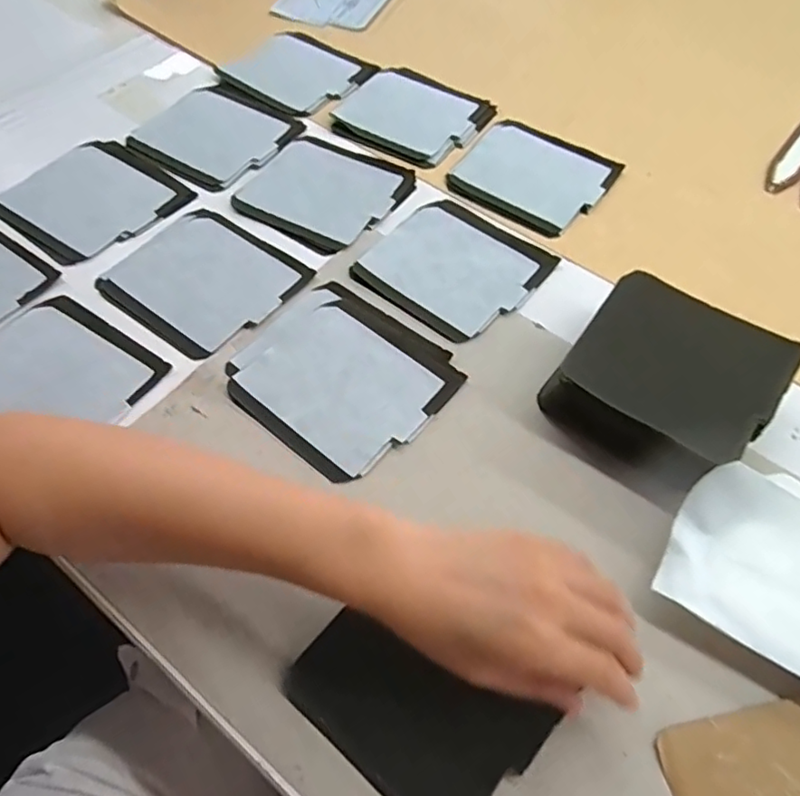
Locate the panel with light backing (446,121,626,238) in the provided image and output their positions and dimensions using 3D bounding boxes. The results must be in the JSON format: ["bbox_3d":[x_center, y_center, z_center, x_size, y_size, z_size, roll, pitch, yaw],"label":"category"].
[{"bbox_3d":[0.136,-0.230,0.587,0.143,0.006,0.131,33,66,17],"label":"panel with light backing"}]

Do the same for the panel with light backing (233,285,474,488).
[{"bbox_3d":[-0.046,-0.019,0.458,0.155,0.011,0.142,35,66,17],"label":"panel with light backing"}]

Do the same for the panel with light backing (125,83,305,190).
[{"bbox_3d":[-0.198,-0.285,0.612,0.144,0.006,0.141,33,66,16],"label":"panel with light backing"}]

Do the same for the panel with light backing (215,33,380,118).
[{"bbox_3d":[-0.123,-0.389,0.671,0.152,0.008,0.127,33,66,16],"label":"panel with light backing"}]

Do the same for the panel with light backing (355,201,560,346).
[{"bbox_3d":[0.051,-0.120,0.524,0.141,0.009,0.138,36,67,18],"label":"panel with light backing"}]

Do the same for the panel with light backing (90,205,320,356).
[{"bbox_3d":[-0.172,-0.108,0.508,0.144,0.011,0.135,34,66,17],"label":"panel with light backing"}]

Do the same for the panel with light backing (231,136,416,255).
[{"bbox_3d":[-0.076,-0.210,0.566,0.141,0.008,0.130,28,65,14],"label":"panel with light backing"}]

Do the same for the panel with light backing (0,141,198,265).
[{"bbox_3d":[-0.298,-0.193,0.552,0.134,0.015,0.137,35,67,17],"label":"panel with light backing"}]

